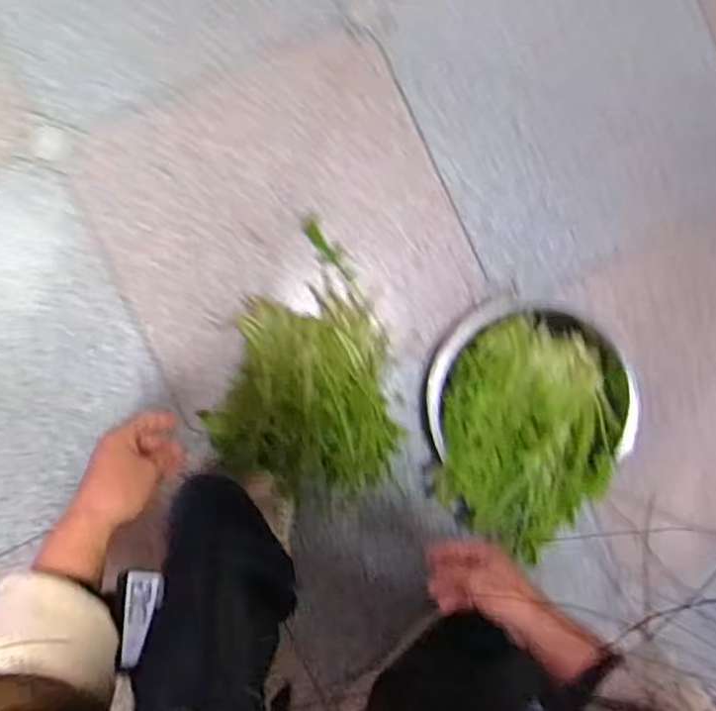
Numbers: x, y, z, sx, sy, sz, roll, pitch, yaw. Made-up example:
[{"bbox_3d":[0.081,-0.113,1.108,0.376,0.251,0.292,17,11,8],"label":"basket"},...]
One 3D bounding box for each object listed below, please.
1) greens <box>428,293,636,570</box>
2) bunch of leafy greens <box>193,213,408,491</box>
[{"bbox_3d":[0.284,0.097,1.136,0.357,0.140,0.361,0,88,-4],"label":"greens"},{"bbox_3d":[-0.093,0.018,1.103,0.297,0.095,0.416,-8,93,-7],"label":"bunch of leafy greens"}]

